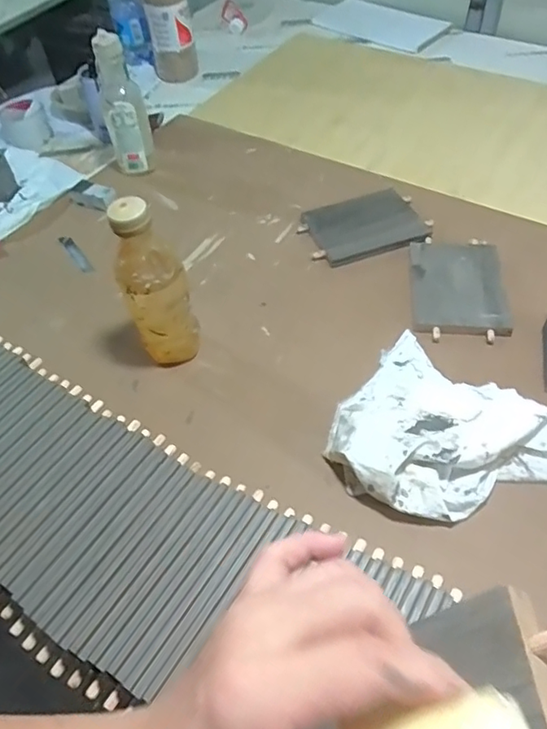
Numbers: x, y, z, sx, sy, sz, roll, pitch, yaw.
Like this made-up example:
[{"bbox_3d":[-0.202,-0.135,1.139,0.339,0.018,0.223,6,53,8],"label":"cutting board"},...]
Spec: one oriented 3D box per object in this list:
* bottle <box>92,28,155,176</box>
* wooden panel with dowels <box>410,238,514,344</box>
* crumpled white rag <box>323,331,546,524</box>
[{"bbox_3d":[-0.227,-0.386,0.859,0.062,0.203,0.054,-11,52,-6],"label":"bottle"},{"bbox_3d":[0.235,-0.104,0.722,0.113,0.016,0.166,5,52,6],"label":"wooden panel with dowels"},{"bbox_3d":[0.186,0.079,0.563,0.264,0.041,0.201,36,61,27],"label":"crumpled white rag"}]

